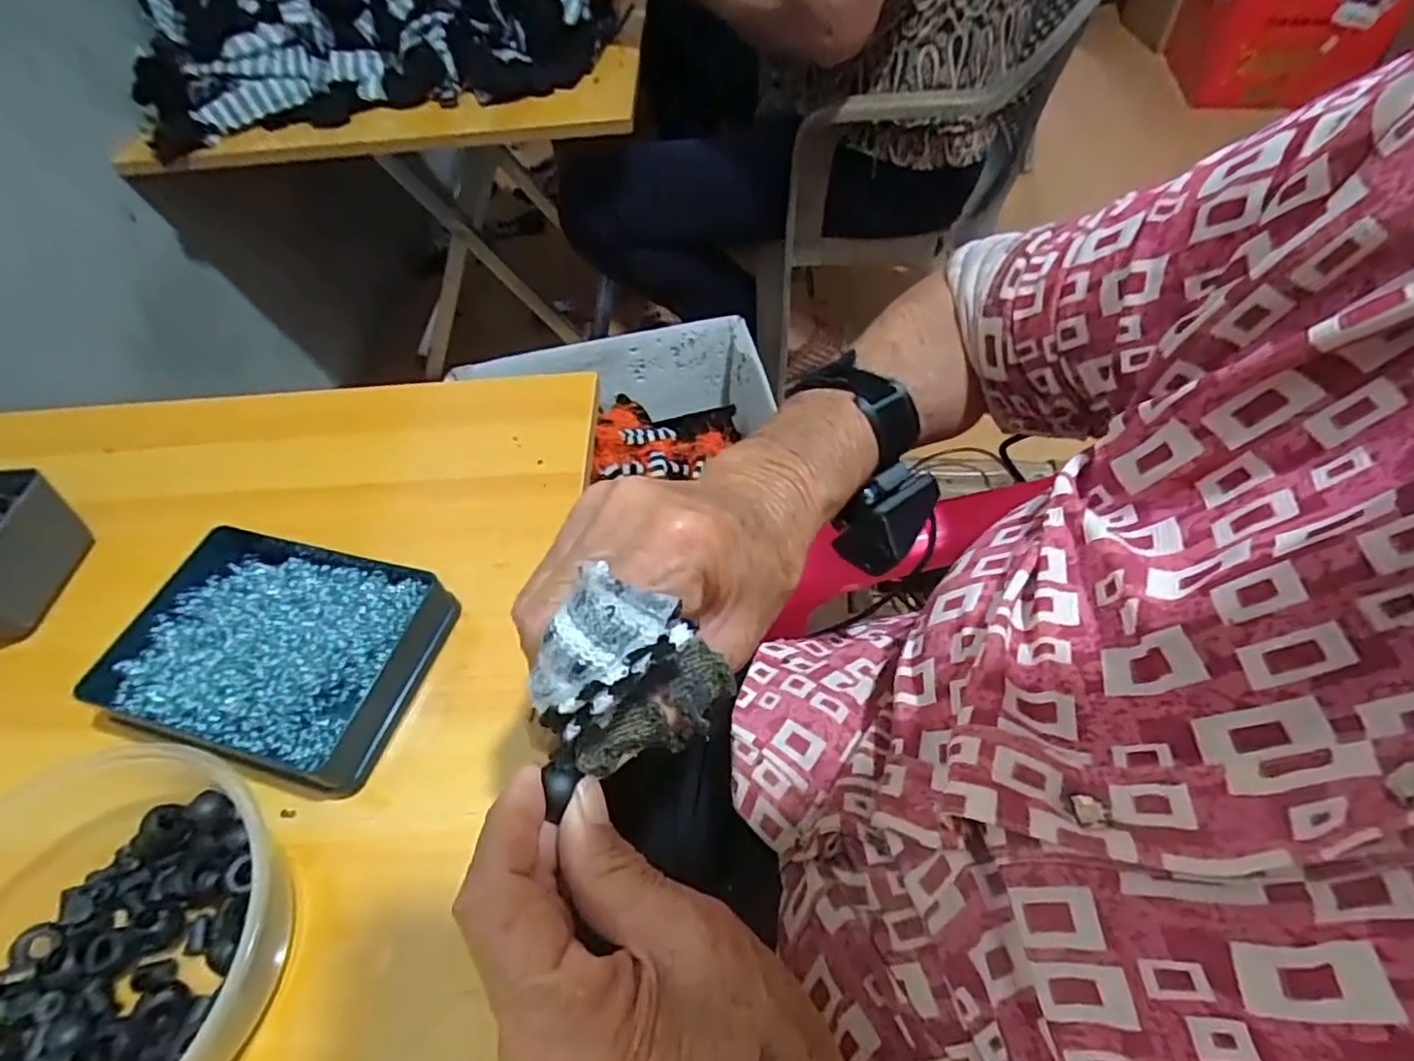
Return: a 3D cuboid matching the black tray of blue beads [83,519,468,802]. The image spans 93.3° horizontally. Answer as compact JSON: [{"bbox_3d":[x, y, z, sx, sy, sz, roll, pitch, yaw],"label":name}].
[{"bbox_3d":[-0.221,0.060,0.344,0.151,0.028,0.109,11,56,13],"label":"black tray of blue beads"}]

